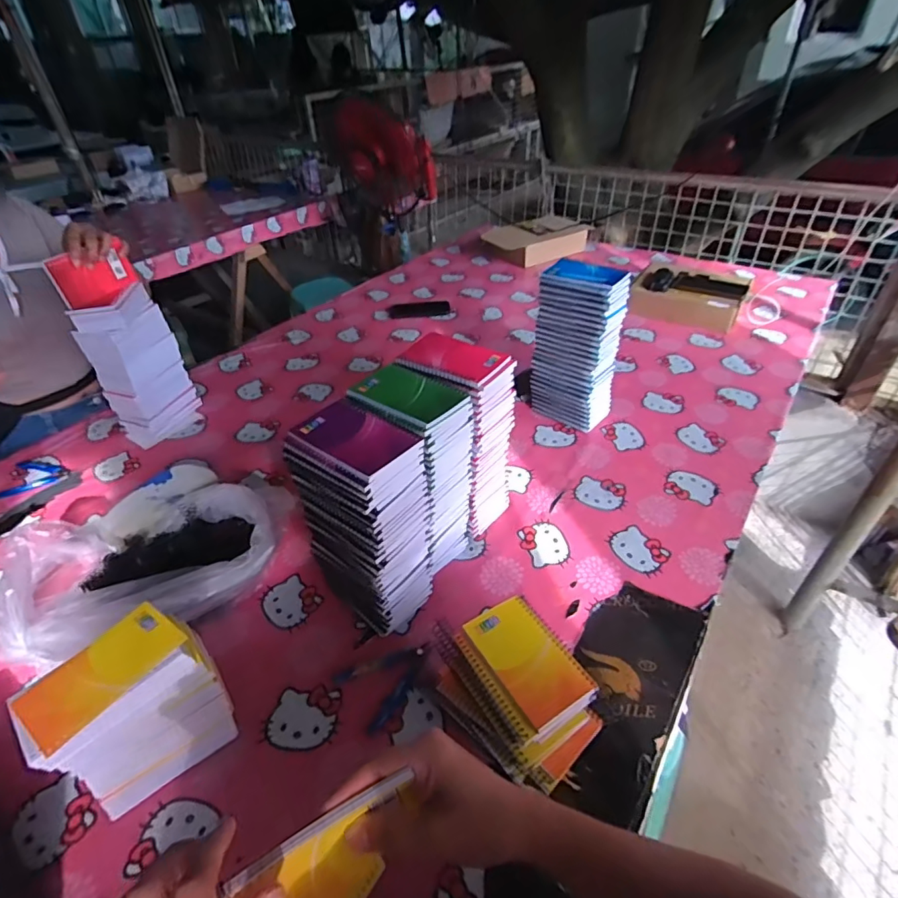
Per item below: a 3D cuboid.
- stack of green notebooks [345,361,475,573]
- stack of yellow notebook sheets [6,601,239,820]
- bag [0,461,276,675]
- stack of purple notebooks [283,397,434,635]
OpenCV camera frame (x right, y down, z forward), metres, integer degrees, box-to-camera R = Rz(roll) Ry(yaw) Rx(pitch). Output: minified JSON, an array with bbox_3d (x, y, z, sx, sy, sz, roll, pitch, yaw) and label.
[{"bbox_3d":[-0.042,0.043,0.685,0.122,0.283,0.102,22,46,27],"label":"stack of green notebooks"},{"bbox_3d":[-0.312,0.268,0.516,0.142,0.174,0.090,-32,48,-31],"label":"stack of yellow notebook sheets"},{"bbox_3d":[-0.427,0.153,0.717,0.318,0.105,0.276,-22,43,-21],"label":"bag"},{"bbox_3d":[-0.099,0.094,0.627,0.129,0.285,0.101,24,47,29],"label":"stack of purple notebooks"}]

